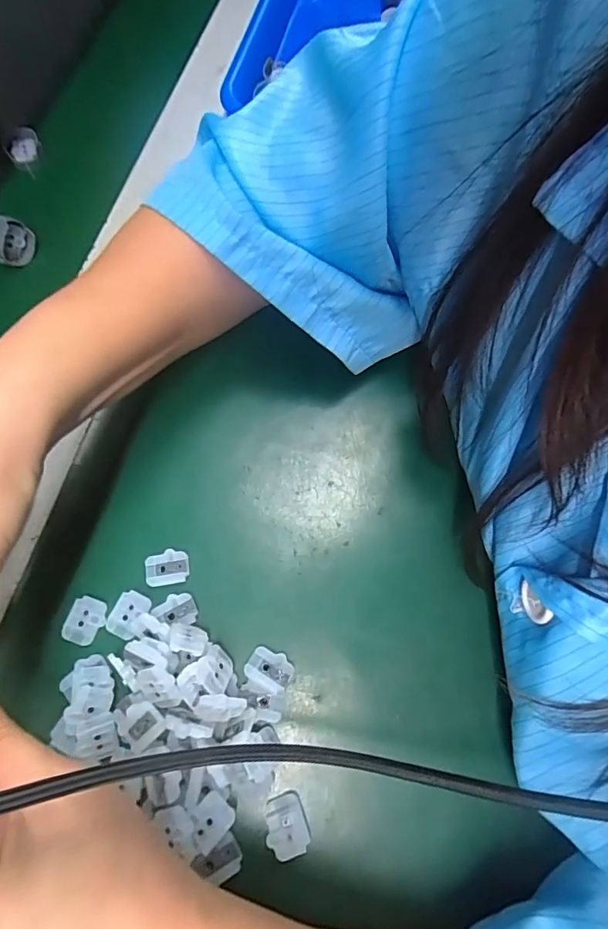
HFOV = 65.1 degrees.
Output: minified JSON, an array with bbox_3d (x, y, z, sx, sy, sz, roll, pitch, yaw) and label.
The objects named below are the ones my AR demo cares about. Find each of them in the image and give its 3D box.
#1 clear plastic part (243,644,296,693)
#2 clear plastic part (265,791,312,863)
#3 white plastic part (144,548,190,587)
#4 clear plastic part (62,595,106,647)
[{"bbox_3d":[-0.016,0.096,0.224,0.021,0.004,0.015,27,72,9],"label":"clear plastic part"},{"bbox_3d":[-0.008,0.156,0.206,0.017,0.005,0.022,-17,71,-7],"label":"clear plastic part"},{"bbox_3d":[-0.070,0.052,0.242,0.022,0.004,0.017,-10,70,-4],"label":"white plastic part"},{"bbox_3d":[-0.108,0.076,0.233,0.018,0.004,0.022,18,70,6],"label":"clear plastic part"}]

